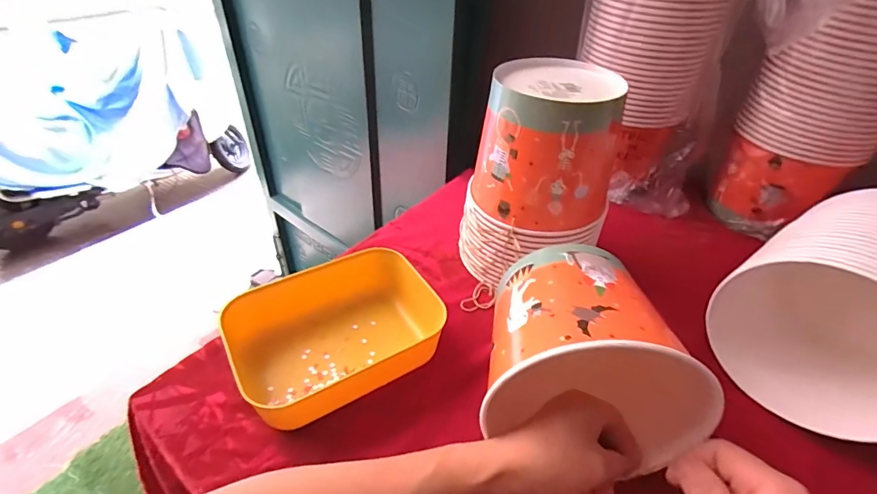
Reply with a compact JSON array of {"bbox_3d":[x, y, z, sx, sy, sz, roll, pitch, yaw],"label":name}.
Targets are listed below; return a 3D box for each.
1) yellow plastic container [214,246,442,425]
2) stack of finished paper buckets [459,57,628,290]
[{"bbox_3d":[-0.093,0.078,0.431,0.206,0.059,0.141,-24,45,-29],"label":"yellow plastic container"},{"bbox_3d":[0.114,-0.066,0.483,0.136,0.230,0.136,-26,46,-31],"label":"stack of finished paper buckets"}]

